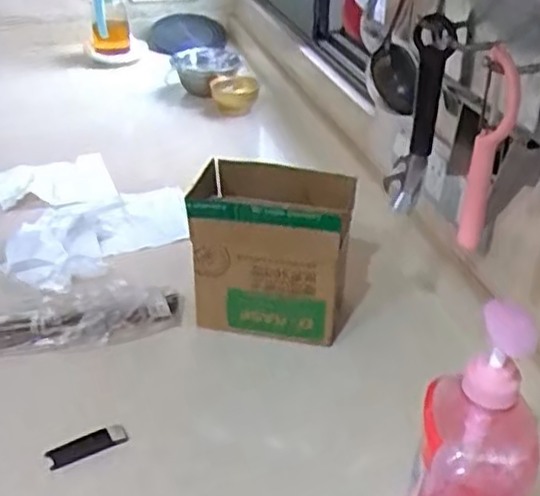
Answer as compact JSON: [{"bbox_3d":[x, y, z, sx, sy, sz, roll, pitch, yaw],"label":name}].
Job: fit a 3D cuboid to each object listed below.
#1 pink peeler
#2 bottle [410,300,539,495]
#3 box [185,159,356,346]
[{"bbox_3d":[0.161,-0.069,0.509,0.024,0.152,0.021,16,36,21],"label":"pink peeler"},{"bbox_3d":[0.139,0.157,0.485,0.070,0.255,0.075,11,34,15],"label":"bottle"},{"bbox_3d":[0.000,0.006,0.798,0.165,0.175,0.117,9,34,11],"label":"box"}]

